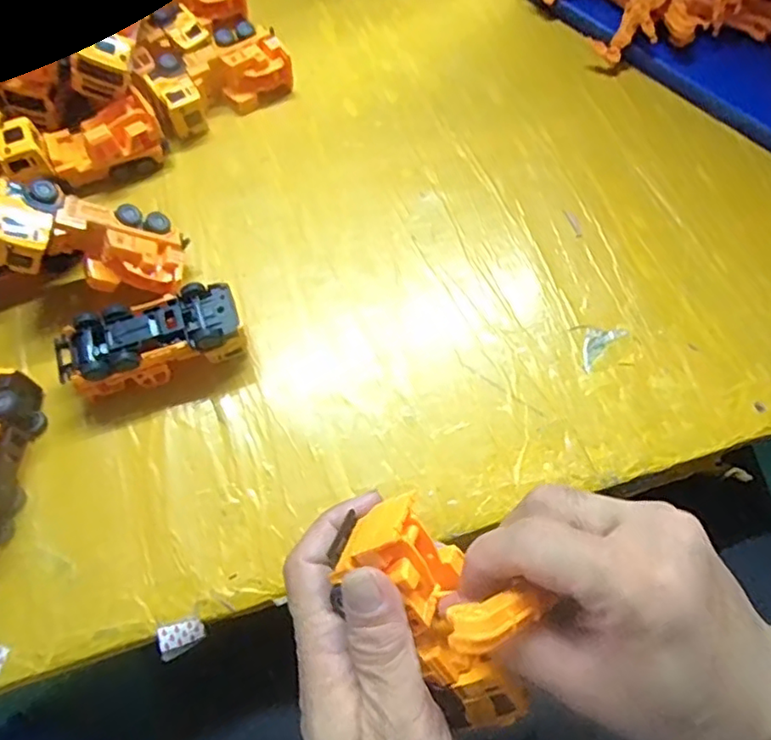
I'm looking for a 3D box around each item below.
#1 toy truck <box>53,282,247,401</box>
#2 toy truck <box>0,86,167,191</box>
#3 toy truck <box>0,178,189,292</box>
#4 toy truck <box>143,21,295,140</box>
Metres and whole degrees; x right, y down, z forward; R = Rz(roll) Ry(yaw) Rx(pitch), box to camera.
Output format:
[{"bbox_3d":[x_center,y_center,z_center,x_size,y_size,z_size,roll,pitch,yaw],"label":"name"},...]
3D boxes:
[{"bbox_3d":[-0.138,-0.015,0.361,0.102,0.040,0.039,-17,68,-10],"label":"toy truck"},{"bbox_3d":[-0.205,-0.152,0.415,0.100,0.045,0.040,-21,69,-12],"label":"toy truck"},{"bbox_3d":[-0.174,-0.077,0.360,0.101,0.031,0.042,10,61,-35],"label":"toy truck"},{"bbox_3d":[-0.125,-0.220,0.453,0.105,0.039,0.052,-34,72,-16],"label":"toy truck"}]

